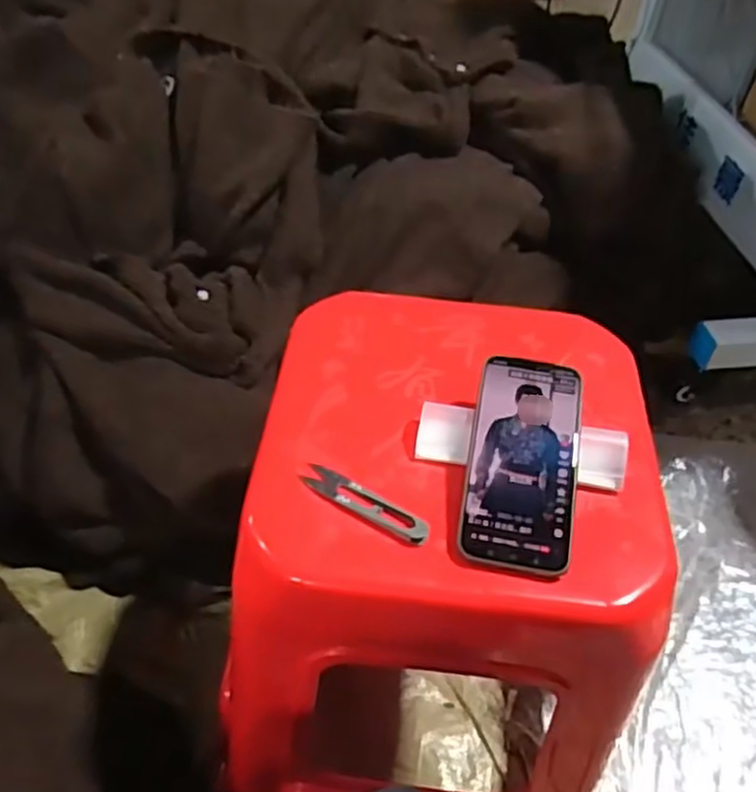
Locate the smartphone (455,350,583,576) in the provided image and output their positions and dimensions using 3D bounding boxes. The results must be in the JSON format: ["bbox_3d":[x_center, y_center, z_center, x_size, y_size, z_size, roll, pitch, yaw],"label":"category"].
[{"bbox_3d":[0.102,0.043,0.502,0.073,0.008,0.159,11,62,3],"label":"smartphone"}]

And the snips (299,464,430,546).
[{"bbox_3d":[-0.009,0.074,0.496,0.098,0.010,0.025,26,51,19],"label":"snips"}]

